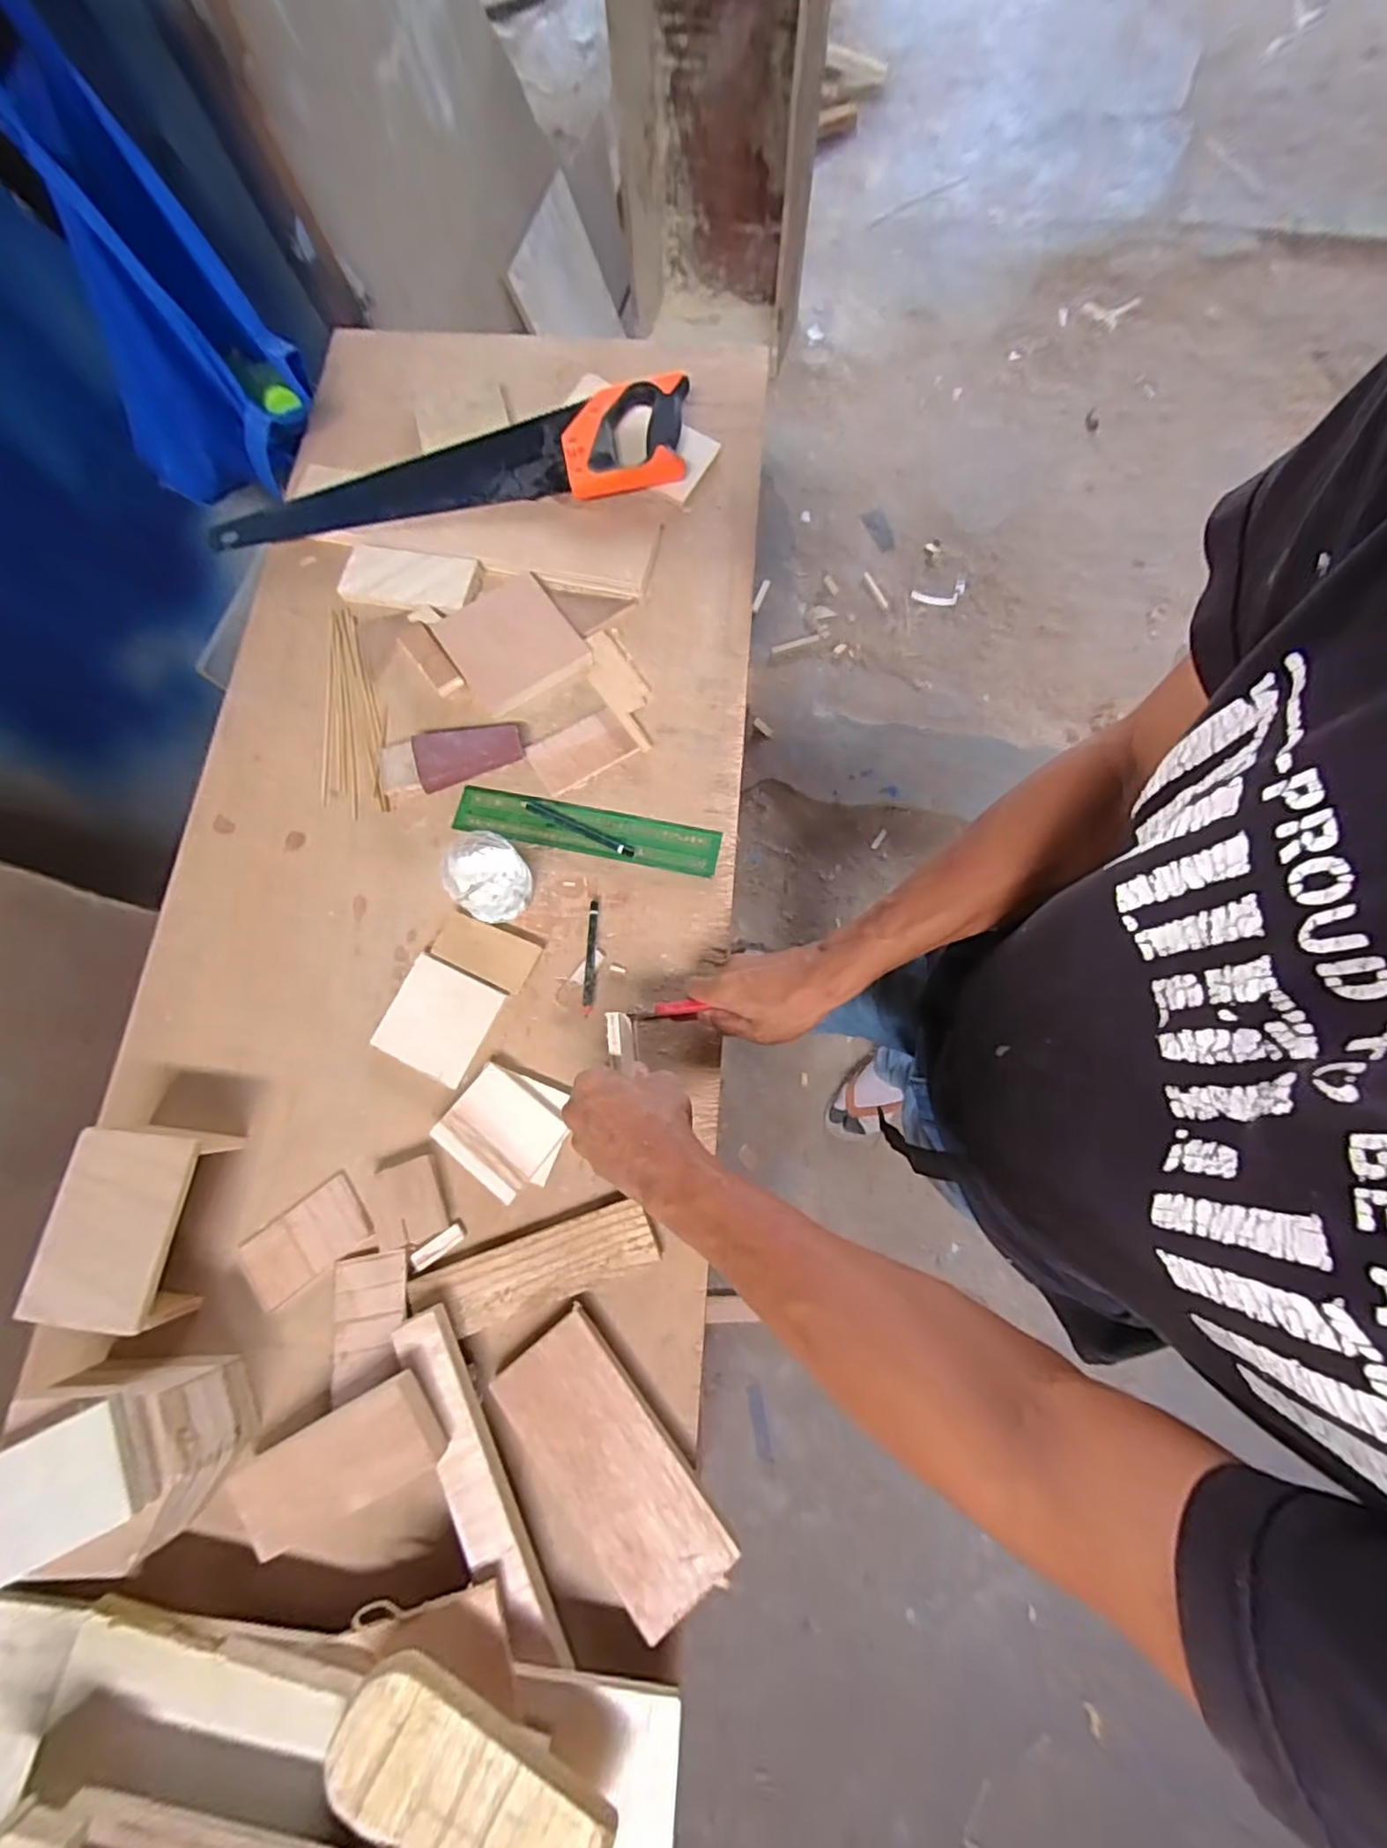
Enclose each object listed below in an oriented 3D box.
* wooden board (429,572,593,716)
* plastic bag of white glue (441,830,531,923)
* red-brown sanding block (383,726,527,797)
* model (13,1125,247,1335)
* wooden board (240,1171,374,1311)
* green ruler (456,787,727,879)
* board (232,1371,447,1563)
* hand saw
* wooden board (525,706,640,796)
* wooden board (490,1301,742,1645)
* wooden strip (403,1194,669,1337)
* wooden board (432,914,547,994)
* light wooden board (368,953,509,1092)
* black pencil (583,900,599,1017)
[{"bbox_3d":[-0.184,-0.286,0.653,0.117,0.011,0.129,-32,78,-8],"label":"wooden board"},{"bbox_3d":[-0.185,-0.043,0.580,0.068,0.043,0.079,-43,79,-10],"label":"plastic bag of white glue"},{"bbox_3d":[-0.232,-0.162,0.620,0.132,0.024,0.055,-16,76,-4],"label":"red-brown sanding block"},{"bbox_3d":[-0.428,0.229,0.498,0.094,0.066,0.132,7,75,2],"label":"model"},{"bbox_3d":[-0.313,0.255,0.520,0.094,0.004,0.056,-36,78,-9],"label":"wooden board"},{"bbox_3d":[-0.101,-0.091,0.613,0.251,0.005,0.046,11,76,3],"label":"green ruler"},{"bbox_3d":[-0.253,0.382,0.456,0.150,0.014,0.060,-32,78,4],"label":"board"},{"bbox_3d":[-0.263,-0.495,0.687,0.519,0.041,0.120,-8,75,-2],"label":"hand saw"},{"bbox_3d":[-0.112,-0.172,0.629,0.093,0.008,0.065,-30,77,-7],"label":"wooden board"},{"bbox_3d":[-0.059,0.391,0.465,0.084,0.011,0.195,-38,78,-9],"label":"wooden board"},{"bbox_3d":[-0.124,0.269,0.507,0.188,0.012,0.051,-19,76,-5],"label":"wooden strip"},{"bbox_3d":[-0.185,0.023,0.578,0.088,0.012,0.046,26,77,7],"label":"wooden board"},{"bbox_3d":[-0.221,0.084,0.566,0.086,0.011,0.089,25,77,6],"label":"light wooden board"},{"bbox_3d":[-0.092,0.029,0.577,0.010,0.008,0.103,1,75,1],"label":"black pencil"}]

